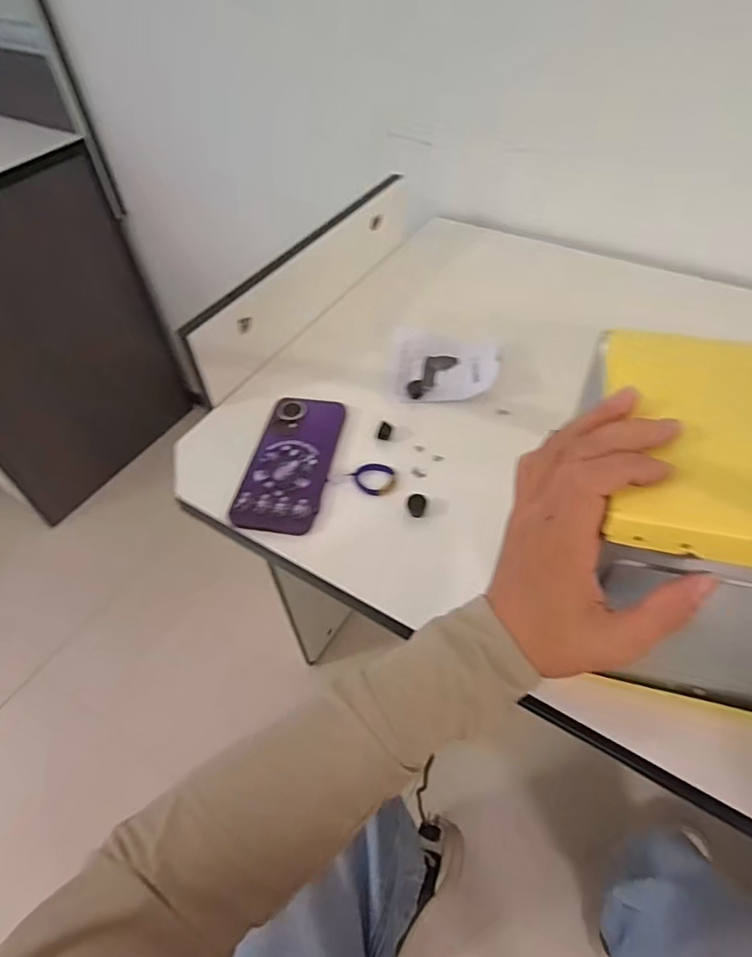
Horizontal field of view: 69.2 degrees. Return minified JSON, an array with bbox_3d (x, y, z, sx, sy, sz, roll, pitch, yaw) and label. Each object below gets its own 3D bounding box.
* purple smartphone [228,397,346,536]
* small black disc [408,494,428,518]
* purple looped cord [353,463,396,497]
[{"bbox_3d":[-0.080,-0.019,0.521,0.075,0.012,0.161,6,51,8],"label":"purple smartphone"},{"bbox_3d":[0.037,0.024,0.480,0.016,0.013,0.017,-1,50,2],"label":"small black disc"},{"bbox_3d":[-0.001,0.000,0.503,0.039,0.006,0.034,9,52,10],"label":"purple looped cord"}]

